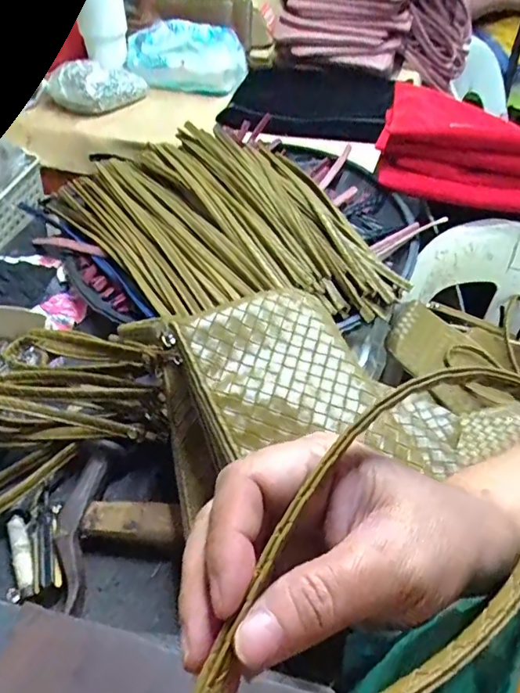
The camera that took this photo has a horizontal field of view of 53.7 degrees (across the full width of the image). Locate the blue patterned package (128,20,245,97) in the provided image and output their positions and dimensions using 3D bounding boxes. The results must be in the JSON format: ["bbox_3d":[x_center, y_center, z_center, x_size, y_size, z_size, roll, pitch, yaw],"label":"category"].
[{"bbox_3d":[-0.142,-0.538,0.964,0.223,0.118,0.051,5,47,7],"label":"blue patterned package"}]

